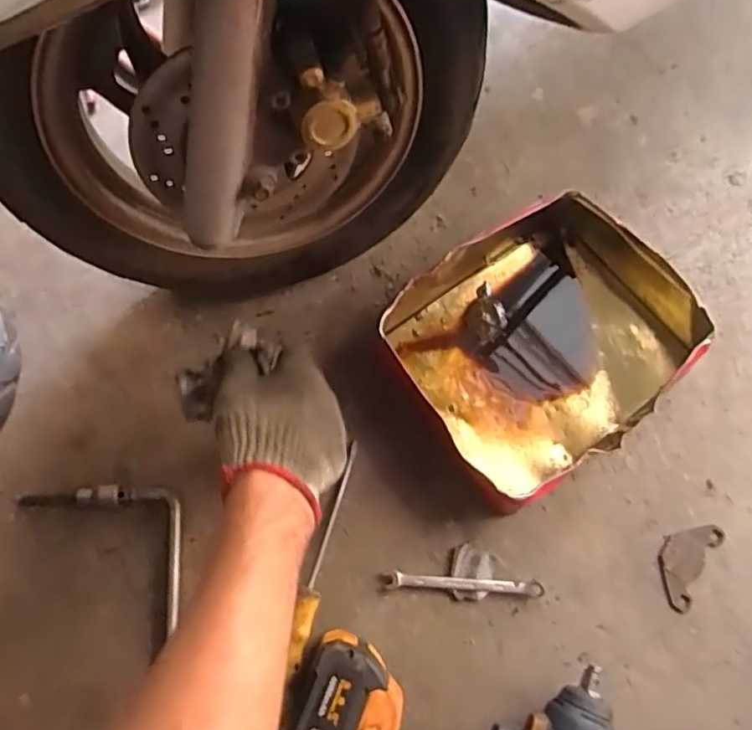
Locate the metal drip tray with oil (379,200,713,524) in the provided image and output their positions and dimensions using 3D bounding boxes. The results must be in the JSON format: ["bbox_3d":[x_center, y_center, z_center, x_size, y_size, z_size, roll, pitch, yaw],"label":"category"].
[{"bbox_3d":[0.161,-0.027,0.590,0.264,0.061,0.230,-32,75,-12],"label":"metal drip tray with oil"}]

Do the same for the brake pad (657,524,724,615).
[{"bbox_3d":[0.279,0.177,0.553,0.044,0.005,0.084,32,73,8],"label":"brake pad"}]

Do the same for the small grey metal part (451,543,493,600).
[{"bbox_3d":[0.084,0.183,0.540,0.035,0.008,0.046,2,71,-2],"label":"small grey metal part"}]

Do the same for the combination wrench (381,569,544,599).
[{"bbox_3d":[0.077,0.193,0.537,0.138,0.011,0.016,4,71,-1],"label":"combination wrench"}]

